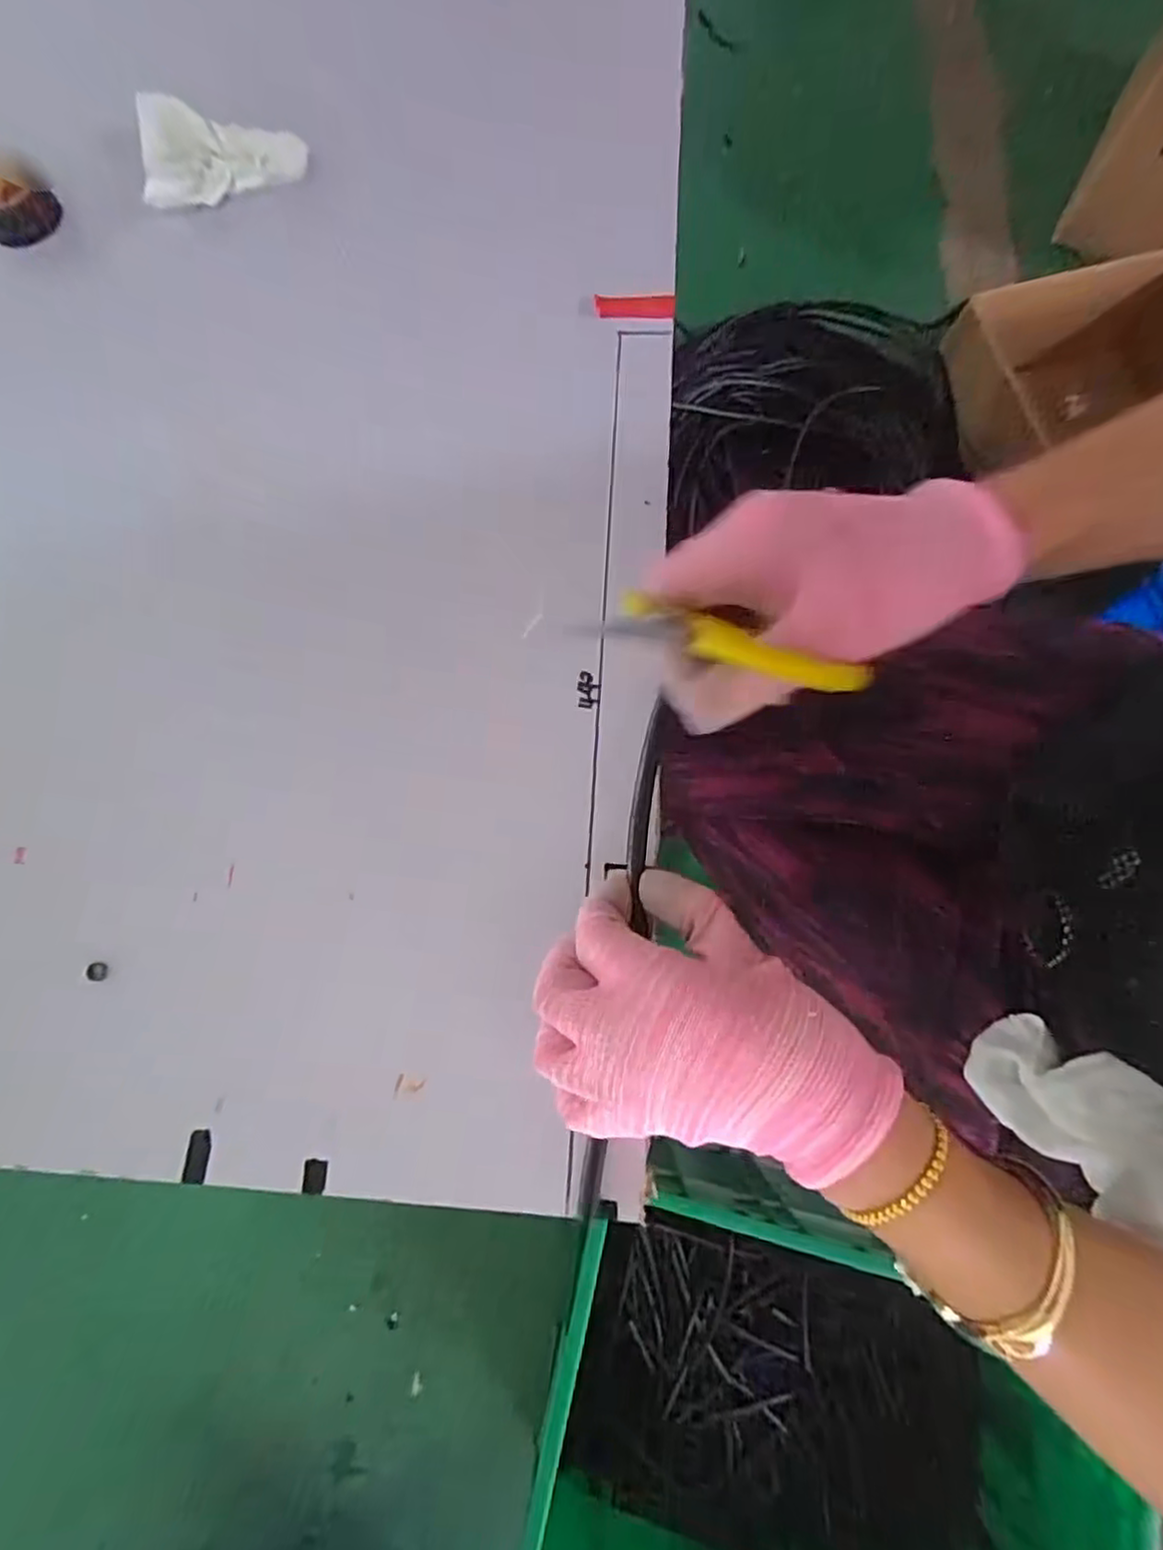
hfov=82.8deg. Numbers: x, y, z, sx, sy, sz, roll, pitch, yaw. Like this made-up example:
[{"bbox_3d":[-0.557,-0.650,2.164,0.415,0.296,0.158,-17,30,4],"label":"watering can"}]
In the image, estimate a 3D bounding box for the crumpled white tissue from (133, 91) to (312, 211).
[{"bbox_3d":[-0.225,-0.374,0.402,0.097,0.024,0.056,11,77,4],"label":"crumpled white tissue"}]

